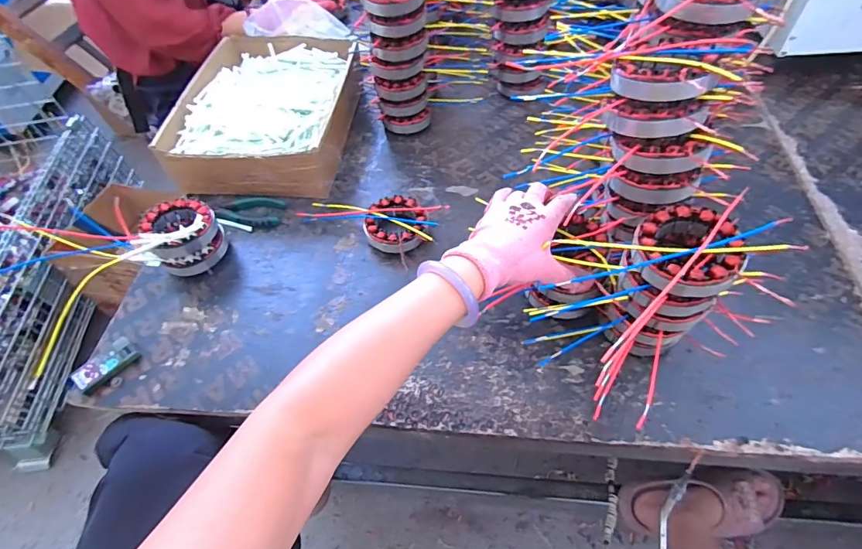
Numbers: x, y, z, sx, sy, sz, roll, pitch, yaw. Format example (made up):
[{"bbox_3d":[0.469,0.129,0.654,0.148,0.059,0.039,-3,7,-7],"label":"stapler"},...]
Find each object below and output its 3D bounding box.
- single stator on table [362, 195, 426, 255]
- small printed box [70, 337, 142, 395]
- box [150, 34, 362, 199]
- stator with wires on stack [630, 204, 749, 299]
[{"bbox_3d":[-0.049,-0.067,0.609,0.081,0.024,0.093,1,55,5],"label":"single stator on table"},{"bbox_3d":[-0.379,0.108,0.518,0.033,0.016,0.067,32,63,24],"label":"small printed box"},{"bbox_3d":[-0.252,-0.272,0.725,0.254,0.092,0.318,0,55,4],"label":"box"},{"bbox_3d":[0.222,-0.022,0.392,0.085,0.046,0.090,-2,55,3],"label":"stator with wires on stack"}]

